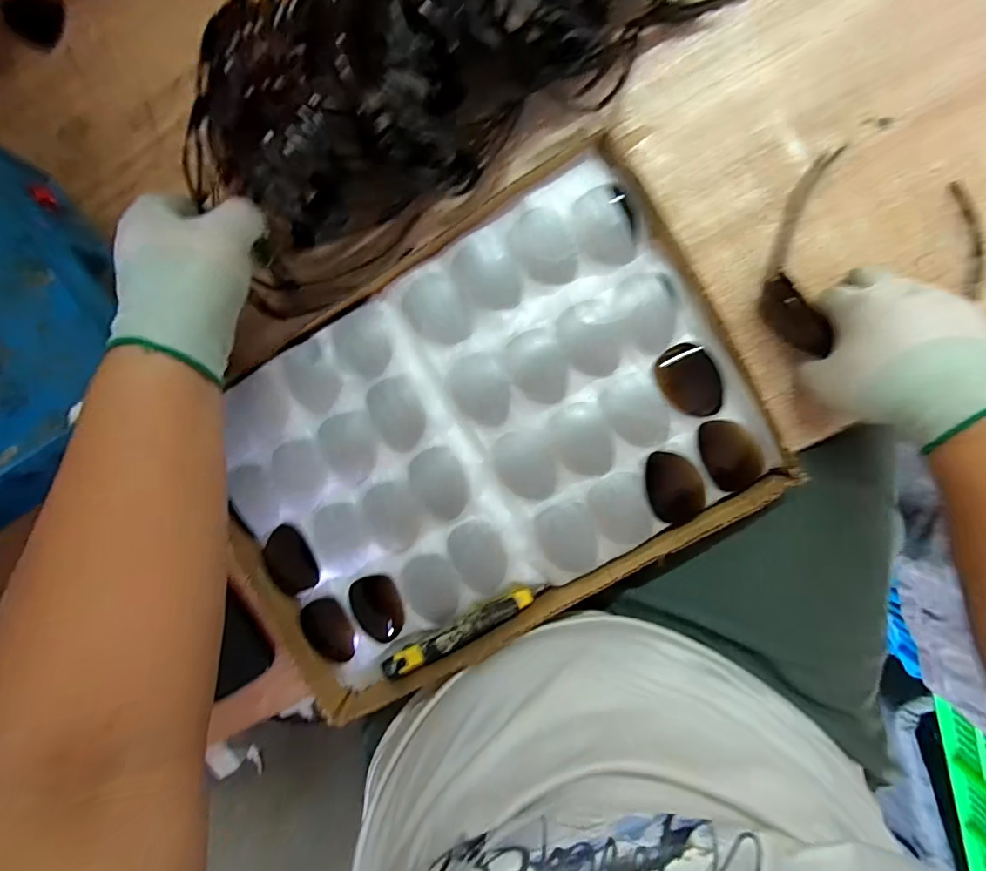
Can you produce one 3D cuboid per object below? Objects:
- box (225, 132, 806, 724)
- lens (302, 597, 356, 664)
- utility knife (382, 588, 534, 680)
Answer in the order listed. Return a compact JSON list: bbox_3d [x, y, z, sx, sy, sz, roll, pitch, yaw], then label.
[{"bbox_3d":[-0.019,0.013,0.406,0.435,0.037,0.301,-33,88,5],"label":"box"},{"bbox_3d":[-0.150,0.180,0.453,0.005,0.044,0.061,-31,82,30],"label":"lens"},{"bbox_3d":[-0.030,0.165,0.409,0.137,0.024,0.017,-29,88,5],"label":"utility knife"}]

